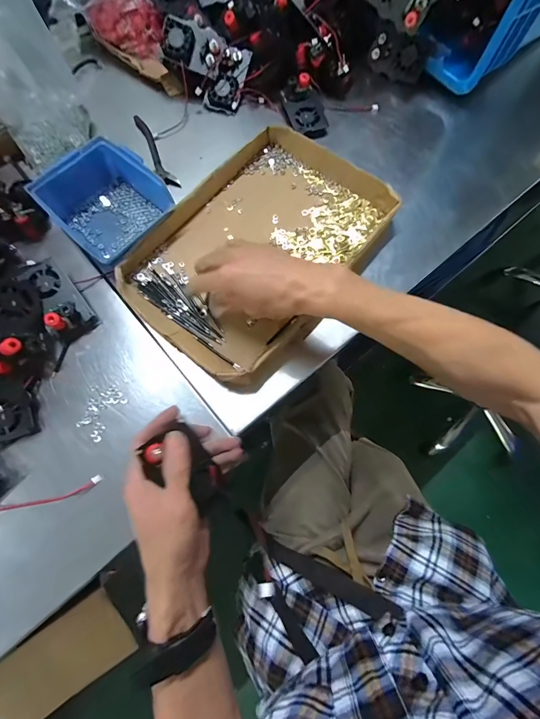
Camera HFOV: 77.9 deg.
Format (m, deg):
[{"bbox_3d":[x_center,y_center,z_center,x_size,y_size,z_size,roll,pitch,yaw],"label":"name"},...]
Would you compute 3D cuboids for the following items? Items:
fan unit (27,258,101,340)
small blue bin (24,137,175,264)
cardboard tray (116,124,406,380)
[{"bbox_3d":[-0.258,-0.074,0.408,0.051,0.039,0.099,-33,76,-9],"label":"fan unit"},{"bbox_3d":[-0.213,-0.206,0.434,0.142,0.058,0.128,39,77,11],"label":"small blue bin"},{"bbox_3d":[-0.013,-0.152,0.438,0.229,0.033,0.335,41,78,11],"label":"cardboard tray"}]

